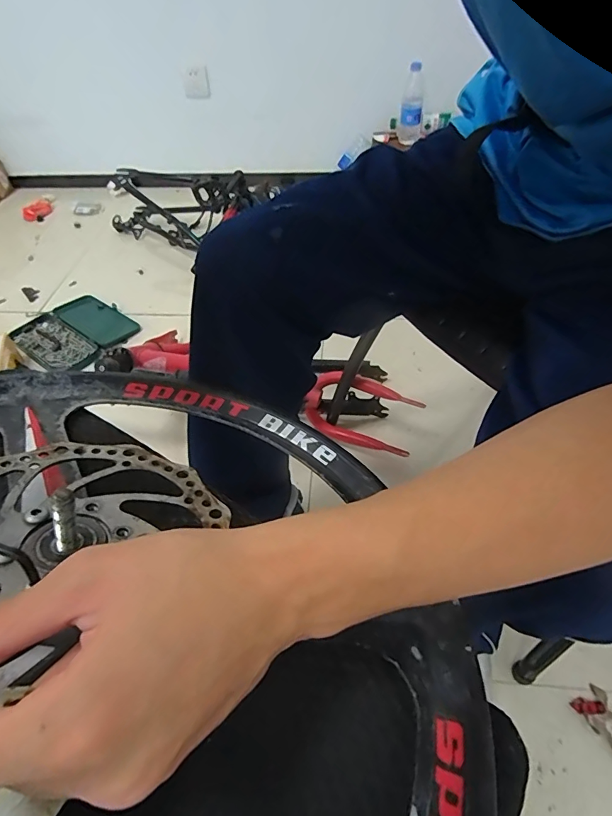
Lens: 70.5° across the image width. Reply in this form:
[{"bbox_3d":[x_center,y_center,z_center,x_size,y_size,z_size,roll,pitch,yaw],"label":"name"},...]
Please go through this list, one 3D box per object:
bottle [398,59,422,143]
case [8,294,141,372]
[{"bbox_3d":[0.336,-0.964,1.366,0.076,0.180,0.080,5,49,8],"label":"bottle"},{"bbox_3d":[-0.608,-0.207,1.144,0.258,0.028,0.245,29,57,23],"label":"case"}]

